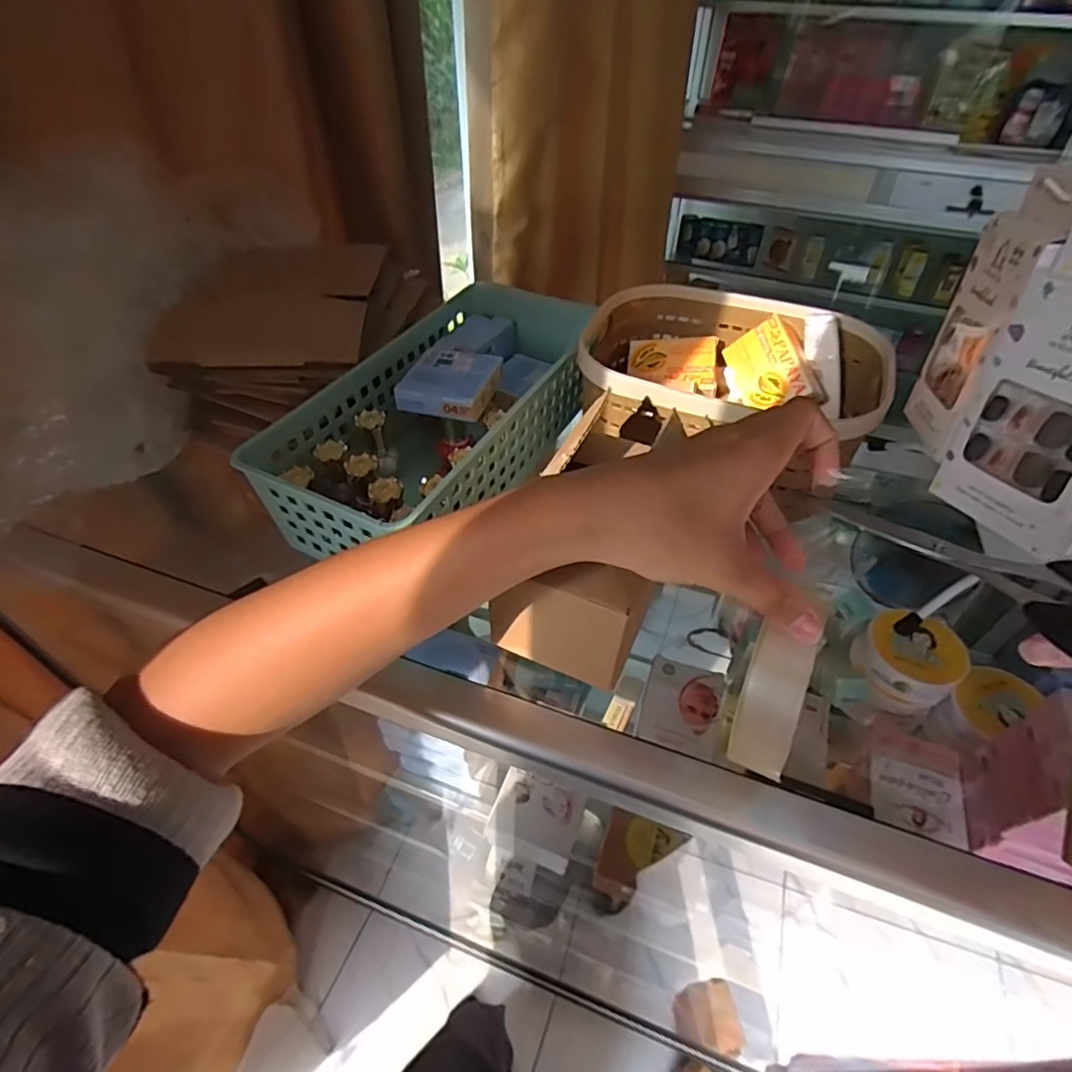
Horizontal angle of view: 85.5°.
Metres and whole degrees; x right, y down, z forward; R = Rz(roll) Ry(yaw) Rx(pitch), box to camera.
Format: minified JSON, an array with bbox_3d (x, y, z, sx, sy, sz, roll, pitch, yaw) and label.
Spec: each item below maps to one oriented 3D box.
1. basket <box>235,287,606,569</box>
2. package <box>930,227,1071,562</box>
[{"bbox_3d":[-0.067,-0.089,0.457,0.137,0.081,0.280,21,50,19],"label":"basket"},{"bbox_3d":[0.246,-0.065,0.271,0.018,0.140,0.073,-9,34,-18],"label":"package"}]

